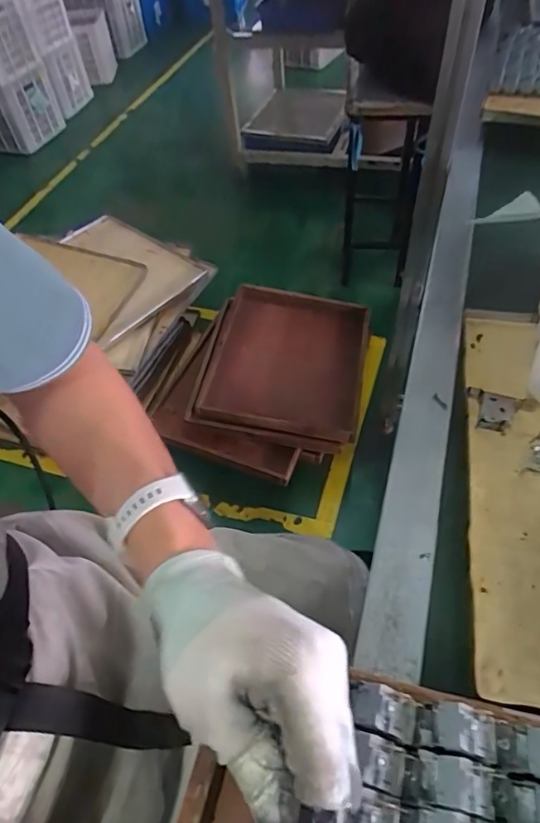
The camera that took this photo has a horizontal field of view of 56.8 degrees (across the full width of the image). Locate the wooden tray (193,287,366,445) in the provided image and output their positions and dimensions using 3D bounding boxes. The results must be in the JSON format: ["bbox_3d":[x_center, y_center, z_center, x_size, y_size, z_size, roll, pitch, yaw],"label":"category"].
[{"bbox_3d":[0.044,-0.134,1.386,0.418,0.085,0.481,12,57,0],"label":"wooden tray"}]

